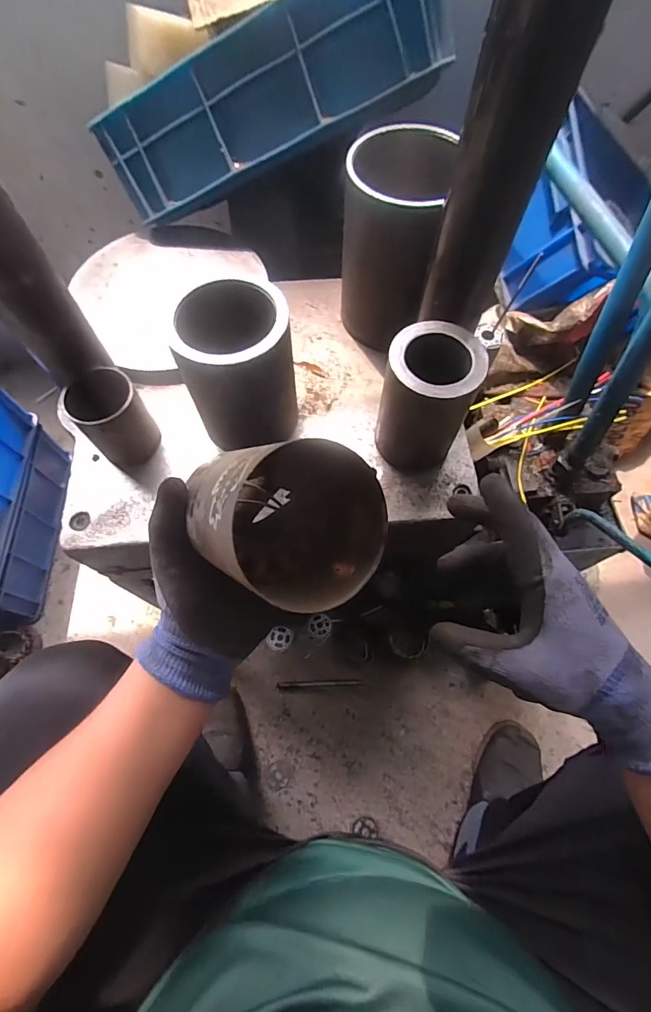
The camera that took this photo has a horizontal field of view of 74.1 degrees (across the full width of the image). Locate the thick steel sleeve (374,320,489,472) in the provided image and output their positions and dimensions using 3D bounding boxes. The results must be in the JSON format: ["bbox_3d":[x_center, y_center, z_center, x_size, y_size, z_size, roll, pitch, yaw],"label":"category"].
[{"bbox_3d":[0.100,-0.104,0.447,0.086,0.132,0.087,8,66,3],"label":"thick steel sleeve"}]

